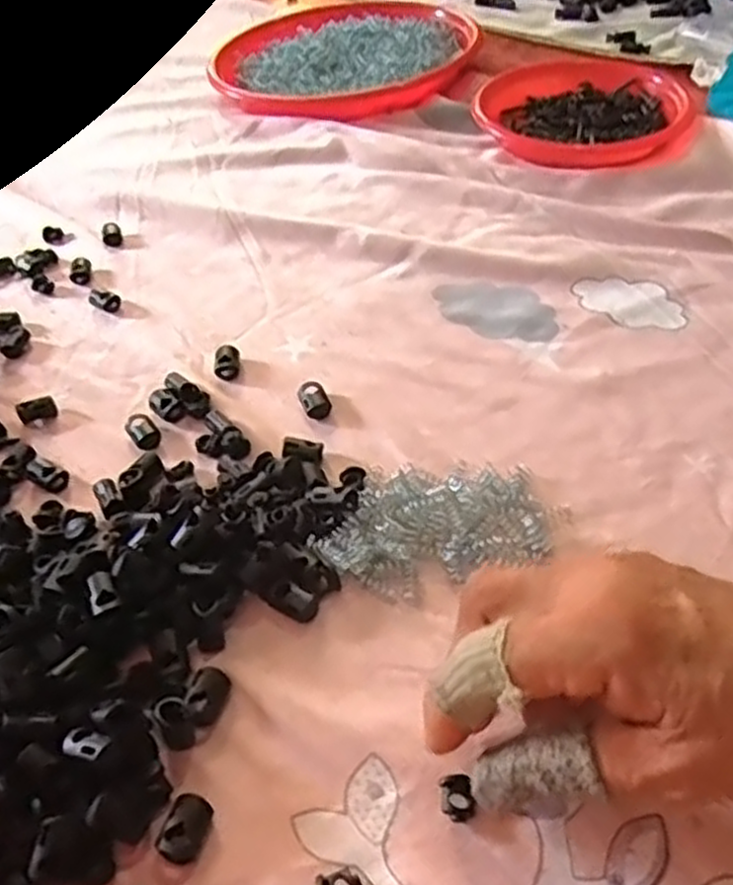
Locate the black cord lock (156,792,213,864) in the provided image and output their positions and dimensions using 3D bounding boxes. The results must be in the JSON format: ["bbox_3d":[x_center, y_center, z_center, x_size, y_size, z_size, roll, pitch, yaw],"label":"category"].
[{"bbox_3d":[-0.061,0.130,0.264,0.013,0.010,0.020,13,49,18],"label":"black cord lock"}]

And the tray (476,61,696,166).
[{"bbox_3d":[0.180,-0.285,0.642,0.162,0.019,0.193,10,48,16],"label":"tray"}]

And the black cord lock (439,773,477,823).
[{"bbox_3d":[0.031,0.119,0.262,0.011,0.005,0.014,-7,46,1],"label":"black cord lock"}]

